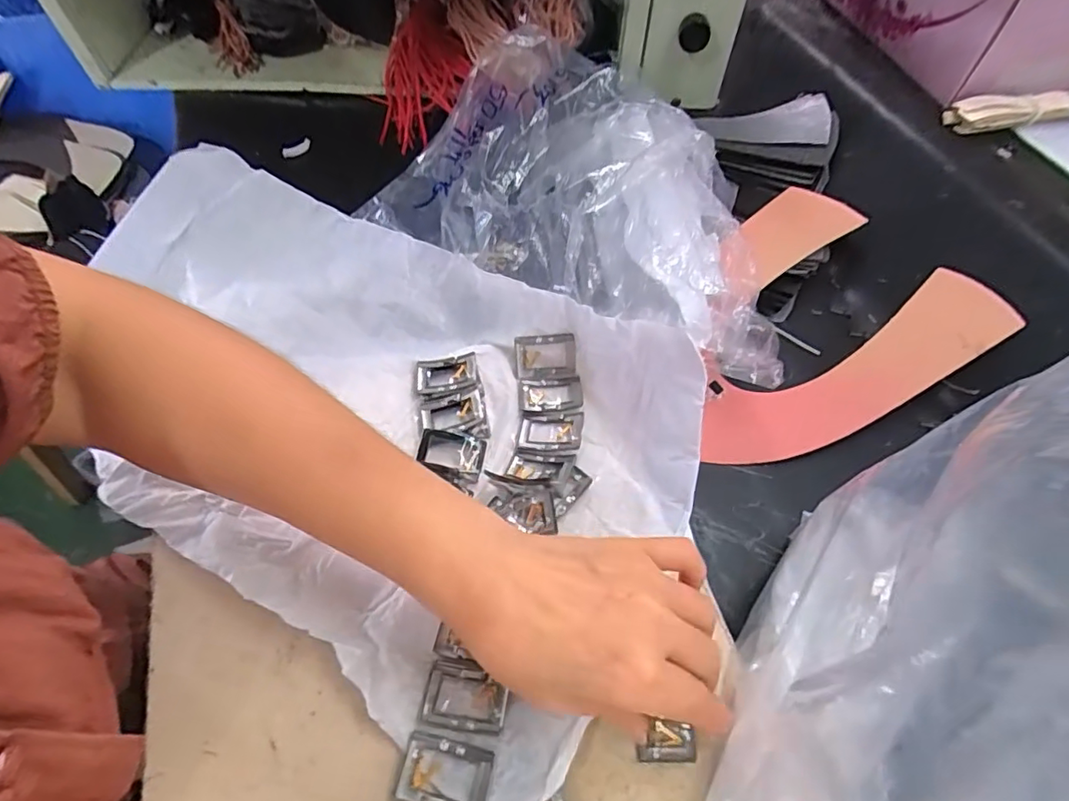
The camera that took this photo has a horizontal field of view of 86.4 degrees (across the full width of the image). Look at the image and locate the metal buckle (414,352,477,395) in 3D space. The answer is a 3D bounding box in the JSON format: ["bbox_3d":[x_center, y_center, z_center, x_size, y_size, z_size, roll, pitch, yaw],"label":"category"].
[{"bbox_3d":[-0.060,-0.016,0.388,0.042,0.012,0.030,-3,58,-2],"label":"metal buckle"}]

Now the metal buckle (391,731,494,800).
[{"bbox_3d":[-0.042,0.177,0.266,0.042,0.008,0.030,11,59,7],"label":"metal buckle"}]

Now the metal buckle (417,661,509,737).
[{"bbox_3d":[-0.034,0.148,0.281,0.041,0.006,0.029,9,58,5],"label":"metal buckle"}]

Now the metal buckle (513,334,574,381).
[{"bbox_3d":[0.007,-0.030,0.396,0.042,0.008,0.030,0,99,10],"label":"metal buckle"}]

